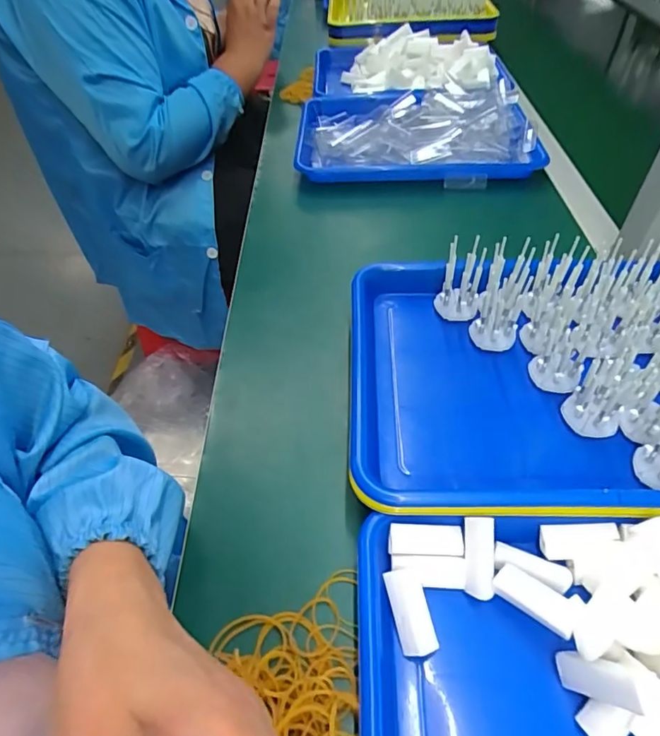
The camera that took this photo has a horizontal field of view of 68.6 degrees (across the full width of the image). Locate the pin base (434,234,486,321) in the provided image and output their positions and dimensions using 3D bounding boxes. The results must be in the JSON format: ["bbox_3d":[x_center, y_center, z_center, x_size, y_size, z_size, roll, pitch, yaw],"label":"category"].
[{"bbox_3d":[0.116,-0.075,0.427,0.037,0.077,0.029,14,51,14],"label":"pin base"}]

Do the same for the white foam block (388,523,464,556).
[{"bbox_3d":[0.061,0.110,0.309,0.046,0.007,0.018,2,69,-1],"label":"white foam block"}]

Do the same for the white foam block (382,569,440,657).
[{"bbox_3d":[0.047,0.142,0.286,0.021,0.010,0.048,-8,60,-12],"label":"white foam block"}]

